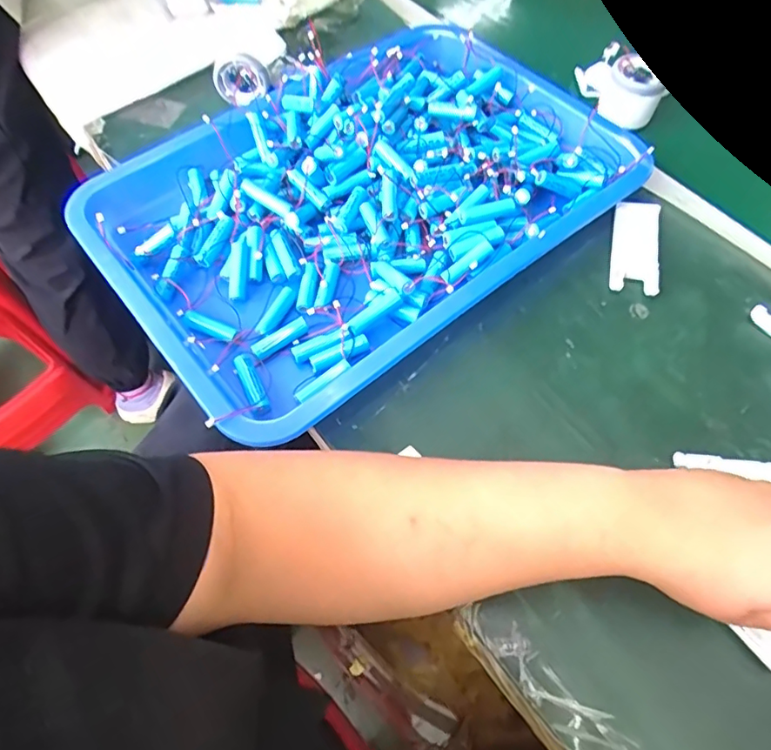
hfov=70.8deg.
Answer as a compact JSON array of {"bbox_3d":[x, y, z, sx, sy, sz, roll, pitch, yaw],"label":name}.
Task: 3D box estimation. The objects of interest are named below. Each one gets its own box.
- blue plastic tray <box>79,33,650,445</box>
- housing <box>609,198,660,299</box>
[{"bbox_3d":[-0.017,-0.166,0.501,0.456,0.058,0.316,-37,67,-17],"label":"blue plastic tray"},{"bbox_3d":[0.227,-0.117,0.493,0.041,0.011,0.097,10,62,7],"label":"housing"}]

